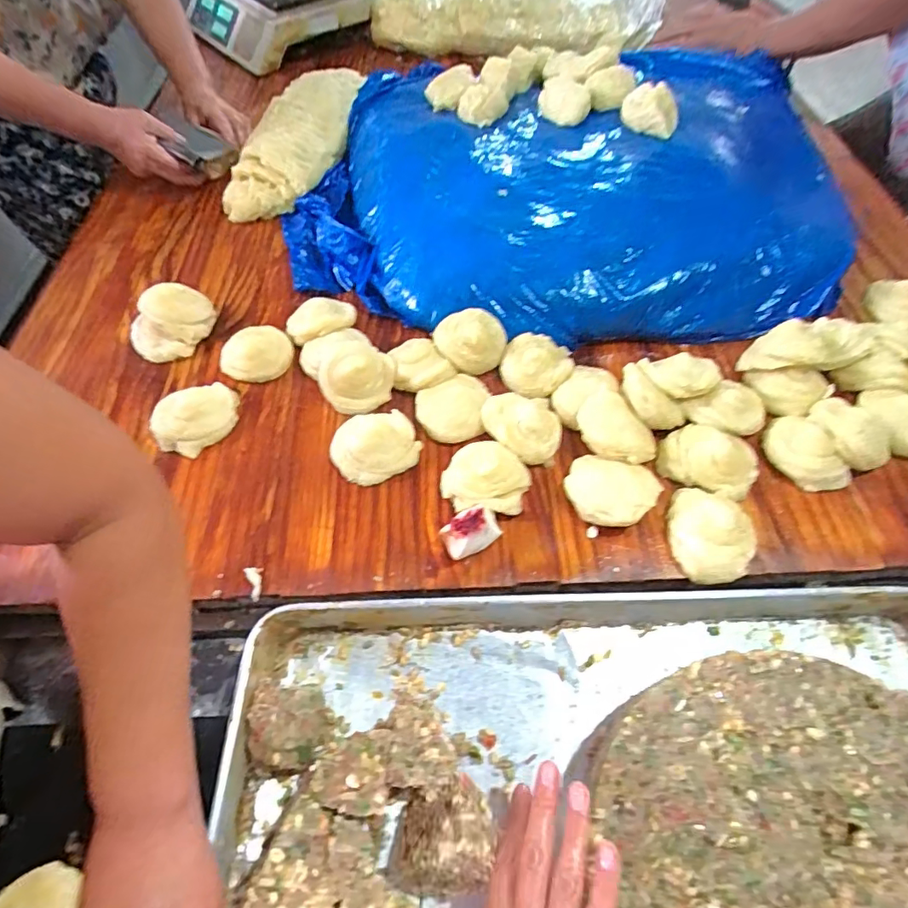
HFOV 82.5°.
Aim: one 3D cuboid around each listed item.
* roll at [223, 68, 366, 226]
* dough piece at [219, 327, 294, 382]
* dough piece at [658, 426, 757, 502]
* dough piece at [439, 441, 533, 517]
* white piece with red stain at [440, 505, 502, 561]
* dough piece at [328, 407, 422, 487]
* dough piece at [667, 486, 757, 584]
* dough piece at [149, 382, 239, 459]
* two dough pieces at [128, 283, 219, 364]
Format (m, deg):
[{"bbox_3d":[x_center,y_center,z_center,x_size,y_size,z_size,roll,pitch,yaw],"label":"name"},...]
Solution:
[{"bbox_3d":[-0.246,-0.504,0.826,0.140,0.060,0.327,9,58,7],"label":"roll"},{"bbox_3d":[-0.232,-0.122,0.615,0.078,0.022,0.071,4,58,4],"label":"dough piece"},{"bbox_3d":[0.256,0.005,0.520,0.092,0.029,0.063,20,60,14],"label":"dough piece"},{"bbox_3d":[0.031,0.020,0.511,0.084,0.031,0.074,5,58,5],"label":"dough piece"},{"bbox_3d":[0.016,0.073,0.478,0.054,0.032,0.030,-26,61,-14],"label":"white piece with red stain"},{"bbox_3d":[-0.082,-0.012,0.533,0.087,0.035,0.071,-28,61,-15],"label":"dough piece"},{"bbox_3d":[0.235,0.071,0.475,0.075,0.033,0.088,27,62,18],"label":"dough piece"},{"bbox_3d":[-0.277,-0.040,0.559,0.091,0.030,0.061,-36,64,-19],"label":"dough piece"},{"bbox_3d":[-0.341,-0.159,0.624,0.098,0.050,0.079,-33,63,-18],"label":"two dough pieces"}]

